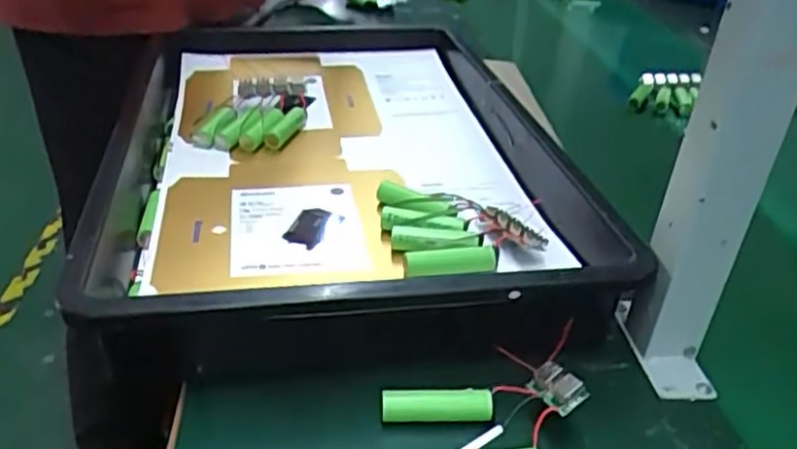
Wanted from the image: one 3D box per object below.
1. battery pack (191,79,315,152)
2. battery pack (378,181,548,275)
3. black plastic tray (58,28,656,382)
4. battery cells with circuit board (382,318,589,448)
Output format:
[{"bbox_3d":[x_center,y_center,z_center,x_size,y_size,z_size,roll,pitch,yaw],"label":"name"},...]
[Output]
[{"bbox_3d":[-0.144,-0.116,0.711,0.099,0.033,0.138,3,31,0],"label":"battery pack"},{"bbox_3d":[0.046,0.000,0.532,0.104,0.027,0.102,-1,31,-15],"label":"battery pack"},{"bbox_3d":[-0.062,-0.060,0.635,0.351,0.098,0.565,-3,31,-11],"label":"black plastic tray"},{"bbox_3d":[0.058,0.109,0.398,0.119,0.038,0.075,-10,34,-18],"label":"battery cells with circuit board"}]

